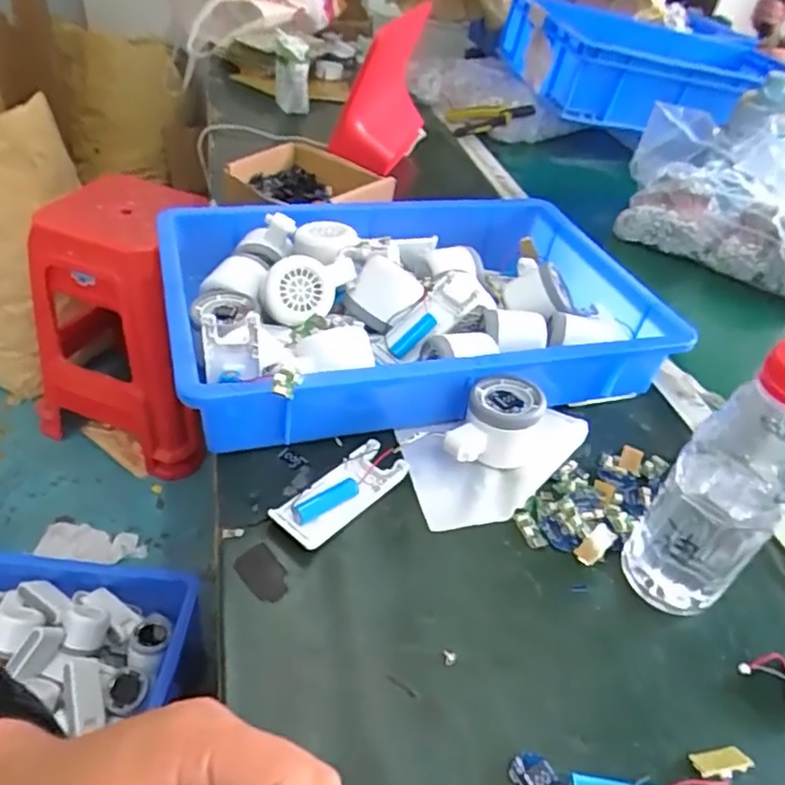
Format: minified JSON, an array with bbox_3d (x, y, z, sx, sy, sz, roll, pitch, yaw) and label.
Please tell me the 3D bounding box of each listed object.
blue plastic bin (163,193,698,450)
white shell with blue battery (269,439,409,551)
[{"bbox_3d":[0.018,-0.084,0.593,0.418,0.095,0.277,-8,43,-17],"label":"blue plastic bin"},{"bbox_3d":[-0.037,0.072,0.453,0.041,0.015,0.101,33,47,27],"label":"white shell with blue battery"}]

